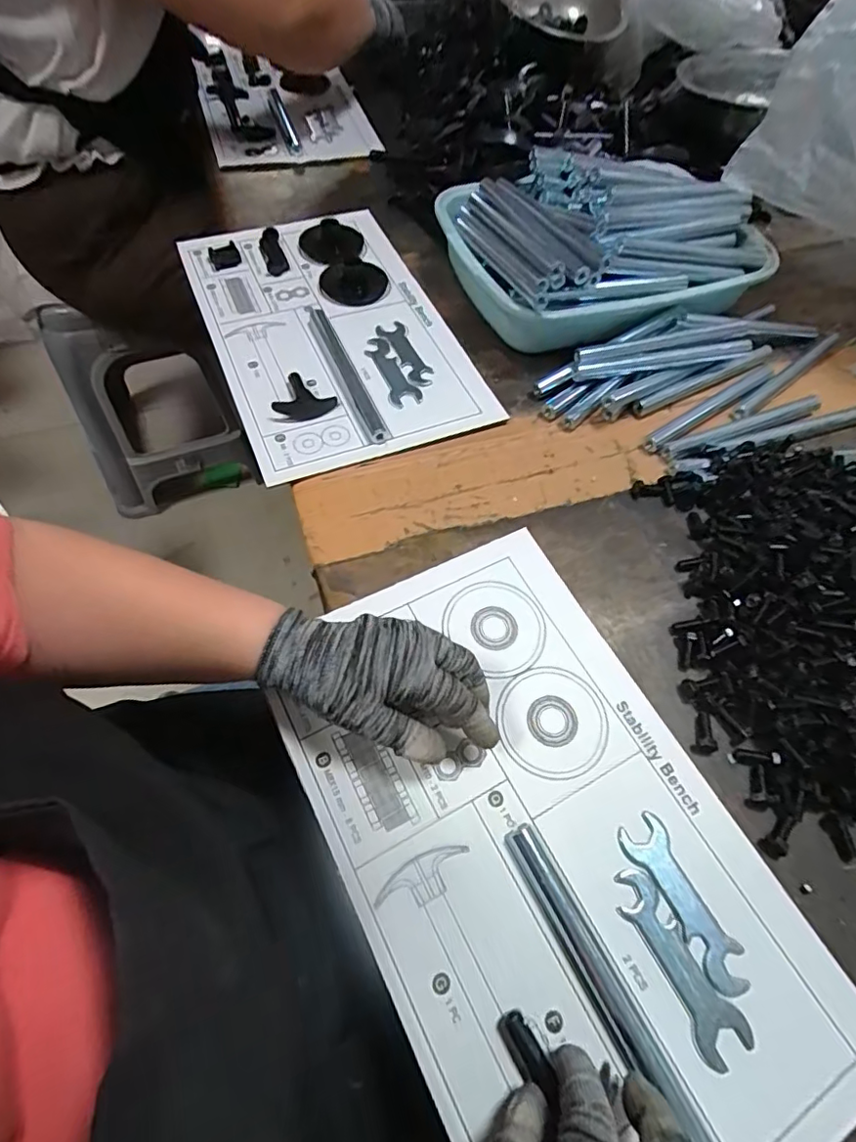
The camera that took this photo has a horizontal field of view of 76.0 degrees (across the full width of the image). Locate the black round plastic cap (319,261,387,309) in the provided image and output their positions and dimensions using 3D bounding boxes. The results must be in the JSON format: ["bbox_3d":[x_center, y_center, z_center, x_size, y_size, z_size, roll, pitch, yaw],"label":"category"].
[{"bbox_3d":[-0.076,-0.301,0.567,0.067,0.012,0.064,2,61,-3],"label":"black round plastic cap"}]

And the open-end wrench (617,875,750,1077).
[{"bbox_3d":[0.135,0.212,0.298,0.029,0.004,0.093,-24,66,-17],"label":"open-end wrench"}]

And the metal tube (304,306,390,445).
[{"bbox_3d":[-0.078,-0.184,0.501,0.021,0.013,0.186,-20,65,-15],"label":"metal tube"}]

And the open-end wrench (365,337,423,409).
[{"bbox_3d":[-0.034,-0.187,0.514,0.029,0.005,0.091,-19,64,-14],"label":"open-end wrench"}]

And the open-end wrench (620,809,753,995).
[{"bbox_3d":[0.147,0.188,0.313,0.029,0.004,0.093,-24,66,-17],"label":"open-end wrench"}]

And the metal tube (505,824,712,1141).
[{"bbox_3d":[0.094,0.219,0.285,0.018,0.017,0.171,-24,66,-16],"label":"metal tube"}]

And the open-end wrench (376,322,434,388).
[{"bbox_3d":[-0.020,-0.208,0.525,0.026,0.005,0.087,-24,66,-16],"label":"open-end wrench"}]

